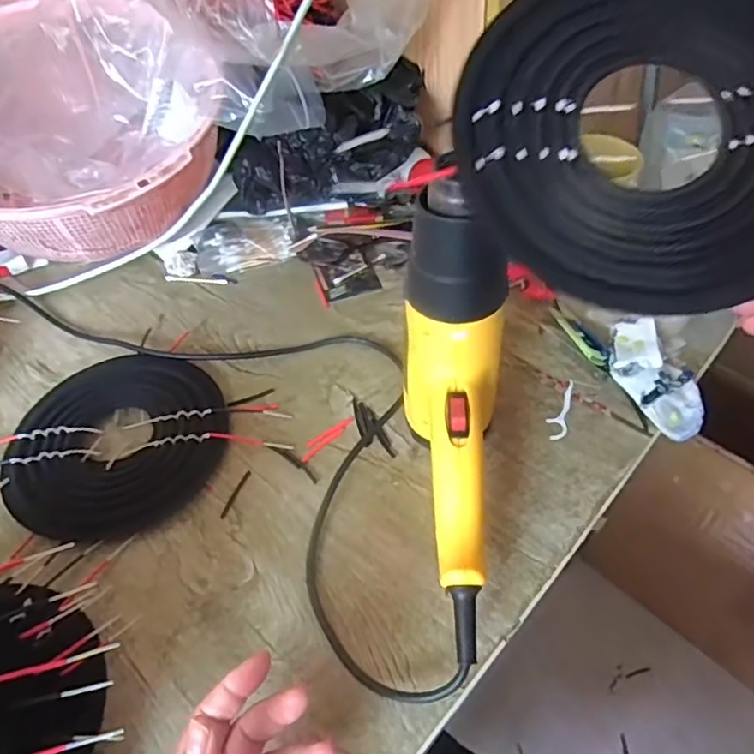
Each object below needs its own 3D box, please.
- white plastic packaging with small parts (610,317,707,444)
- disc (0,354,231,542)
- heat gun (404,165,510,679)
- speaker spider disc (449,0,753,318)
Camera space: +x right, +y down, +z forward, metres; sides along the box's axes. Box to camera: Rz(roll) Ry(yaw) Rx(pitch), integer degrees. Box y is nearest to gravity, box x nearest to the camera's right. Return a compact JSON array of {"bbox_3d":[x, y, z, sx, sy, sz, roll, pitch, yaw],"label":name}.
[{"bbox_3d":[0.241,-0.001,0.518,0.054,0.031,0.109,-20,72,-13],"label":"white plastic packaging with small parts"},{"bbox_3d":[-0.221,0.049,0.517,0.177,0.017,0.185,-2,48,3],"label":"disc"},{"bbox_3d":[0.039,0.022,0.357,0.063,0.185,0.188,5,49,9],"label":"heat gun"},{"bbox_3d":[0.127,-0.118,0.282,0.175,0.008,0.173,-1,77,6],"label":"speaker spider disc"}]

